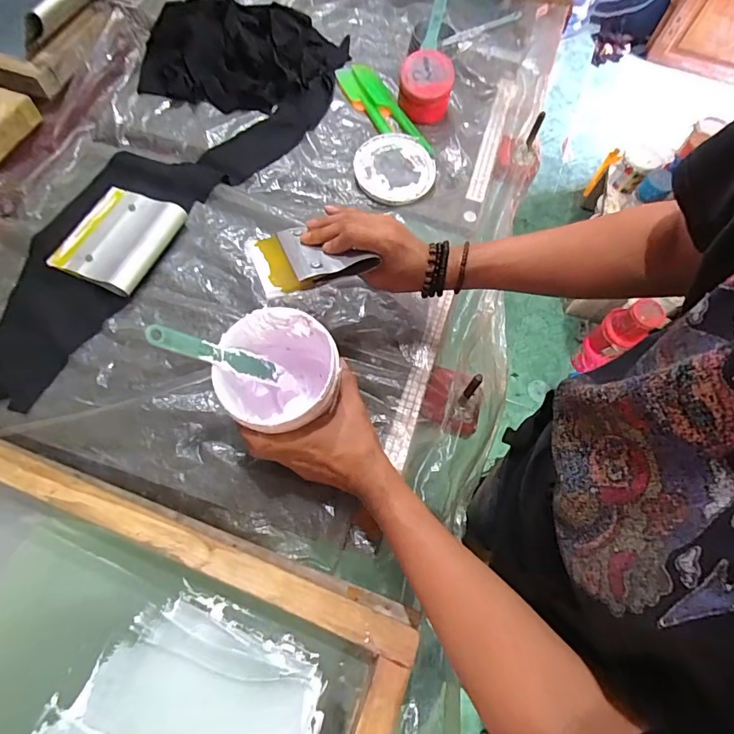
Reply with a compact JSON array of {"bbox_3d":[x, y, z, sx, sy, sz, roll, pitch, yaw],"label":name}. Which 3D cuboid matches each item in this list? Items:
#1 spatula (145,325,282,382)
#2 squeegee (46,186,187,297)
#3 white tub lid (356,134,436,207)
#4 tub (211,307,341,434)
[{"bbox_3d":[-0.147,-0.011,0.451,0.006,0.153,0.027,-7,70,36],"label":"spatula"},{"bbox_3d":[-0.355,-0.183,0.629,0.135,0.030,0.151,22,66,7],"label":"squeegee"},{"bbox_3d":[0.046,-0.324,0.726,0.127,0.008,0.130,1,74,-3],"label":"white tub lid"},{"bbox_3d":[-0.095,0.021,0.494,0.120,0.126,0.120,1,65,-3],"label":"tub"}]

